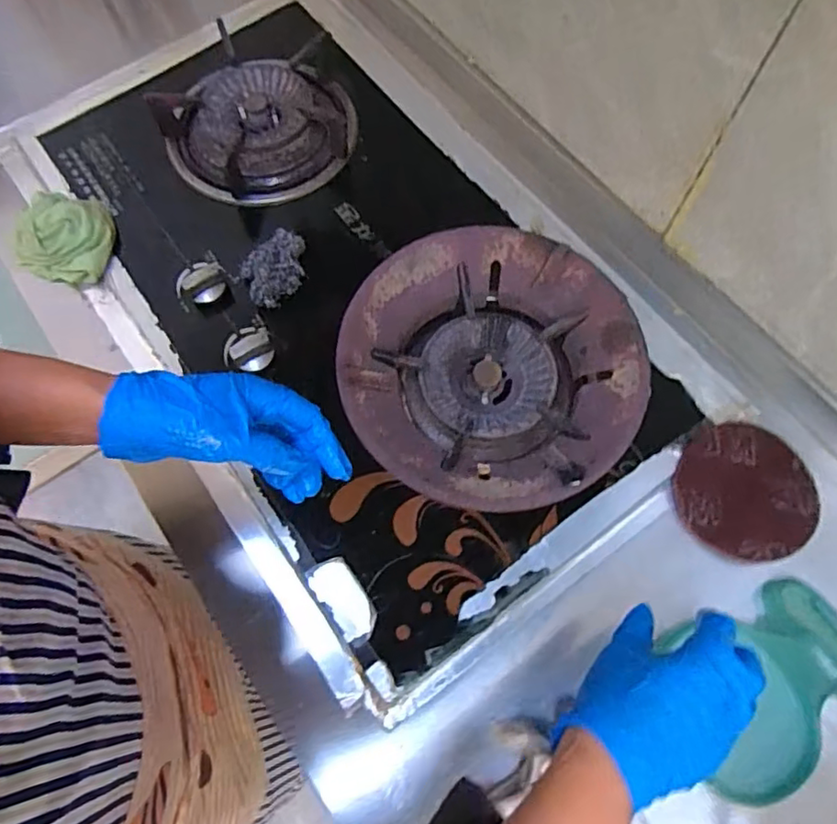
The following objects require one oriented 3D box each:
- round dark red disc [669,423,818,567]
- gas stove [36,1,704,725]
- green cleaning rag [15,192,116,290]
[{"bbox_3d":[0.284,0.069,0.526,0.116,0.005,0.120,0,69,0],"label":"round dark red disc"},{"bbox_3d":[-0.088,-0.145,0.568,0.367,0.096,0.705,-33,72,-12],"label":"gas stove"},{"bbox_3d":[-0.359,-0.182,0.614,0.102,0.038,0.091,21,70,8],"label":"green cleaning rag"}]

